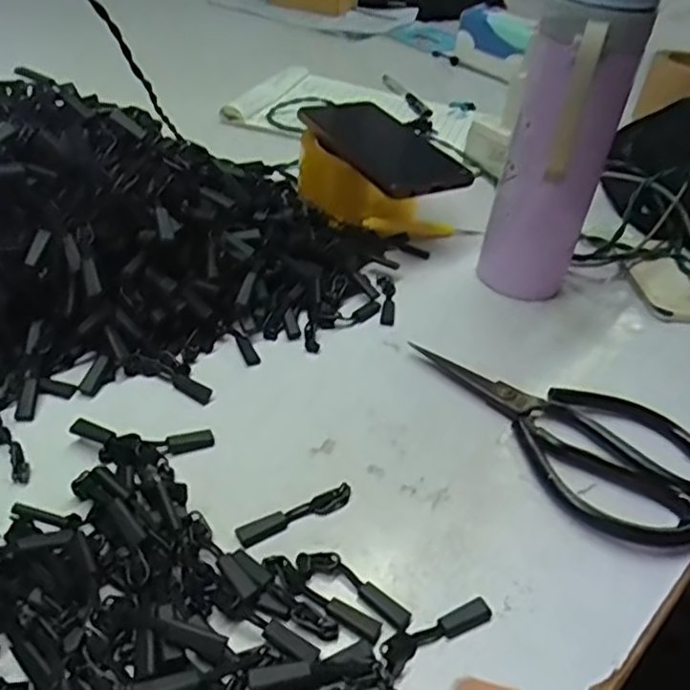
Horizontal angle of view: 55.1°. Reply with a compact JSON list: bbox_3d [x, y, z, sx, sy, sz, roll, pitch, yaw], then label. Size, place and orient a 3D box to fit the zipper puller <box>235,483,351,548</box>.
[{"bbox_3d":[-0.023,0.080,0.314,0.059,0.004,0.012,-15,44,-27],"label":"zipper puller"}]

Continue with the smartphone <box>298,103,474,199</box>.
[{"bbox_3d":[0.029,-0.162,0.533,0.080,0.016,0.160,-15,44,-26],"label":"smartphone"}]

